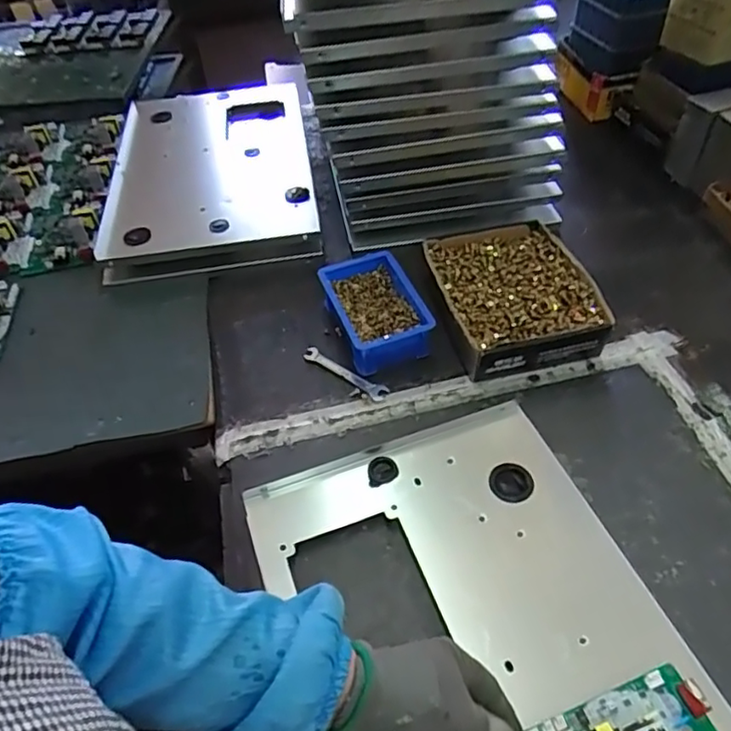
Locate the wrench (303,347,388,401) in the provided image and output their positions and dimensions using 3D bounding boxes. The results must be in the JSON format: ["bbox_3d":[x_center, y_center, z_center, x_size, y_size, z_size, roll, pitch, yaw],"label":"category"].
[{"bbox_3d":[-0.023,0.008,0.711,0.113,0.010,0.024,30,57,28],"label":"wrench"}]

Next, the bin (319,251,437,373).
[{"bbox_3d":[0.012,-0.068,0.745,0.101,0.055,0.150,-17,48,-10],"label":"bin"}]

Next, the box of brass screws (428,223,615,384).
[{"bbox_3d":[0.179,-0.089,0.750,0.189,0.058,0.203,-12,48,-6],"label":"box of brass screws"}]

